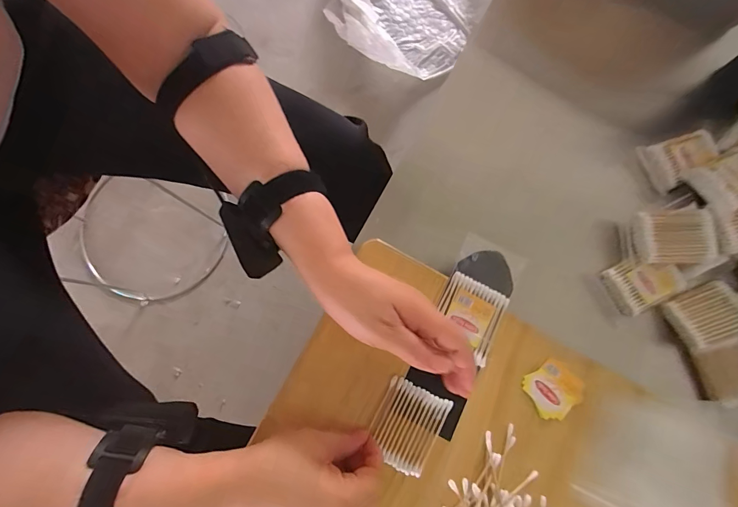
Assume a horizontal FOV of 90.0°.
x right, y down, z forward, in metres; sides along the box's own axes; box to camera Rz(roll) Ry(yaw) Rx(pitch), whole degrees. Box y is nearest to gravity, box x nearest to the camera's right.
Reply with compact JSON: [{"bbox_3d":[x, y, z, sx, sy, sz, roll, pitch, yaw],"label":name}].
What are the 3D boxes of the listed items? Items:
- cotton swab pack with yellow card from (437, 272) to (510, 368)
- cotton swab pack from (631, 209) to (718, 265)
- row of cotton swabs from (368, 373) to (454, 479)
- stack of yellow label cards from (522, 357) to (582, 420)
[{"bbox_3d":[0.096,0.062,0.355,0.060,0.010,0.068,26,80,3],"label":"cotton swab pack with yellow card"},{"bbox_3d":[0.342,-0.018,0.411,0.082,0.019,0.057,-2,80,-2],"label":"cotton swab pack"},{"bbox_3d":[0.035,0.159,0.340,0.059,0.005,0.072,26,80,3],"label":"row of cotton swabs"},{"bbox_3d":[0.176,0.129,0.351,0.048,0.009,0.048,-37,83,-7],"label":"stack of yellow label cards"}]

